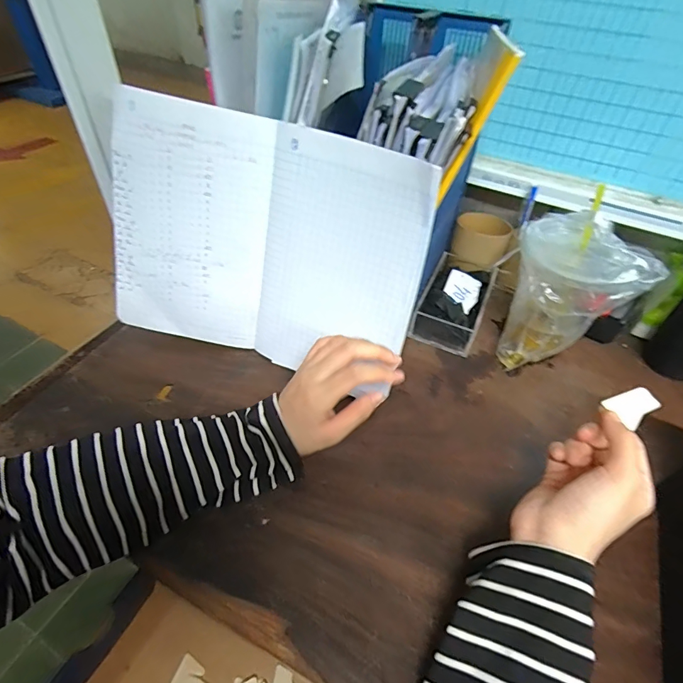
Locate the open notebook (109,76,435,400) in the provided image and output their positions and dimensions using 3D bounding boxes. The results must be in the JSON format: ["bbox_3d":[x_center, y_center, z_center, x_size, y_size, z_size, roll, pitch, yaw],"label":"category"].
[{"bbox_3d":[-0.084,-0.090,0.413,0.321,0.247,0.051,18,30,9],"label":"open notebook"}]

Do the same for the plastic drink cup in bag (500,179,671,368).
[{"bbox_3d":[0.245,-0.055,0.467,0.097,0.165,0.129,1,47,-3],"label":"plastic drink cup in bag"}]

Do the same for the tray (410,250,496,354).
[{"bbox_3d":[0.154,-0.058,0.547,0.077,0.051,0.149,21,49,15],"label":"tray"}]

